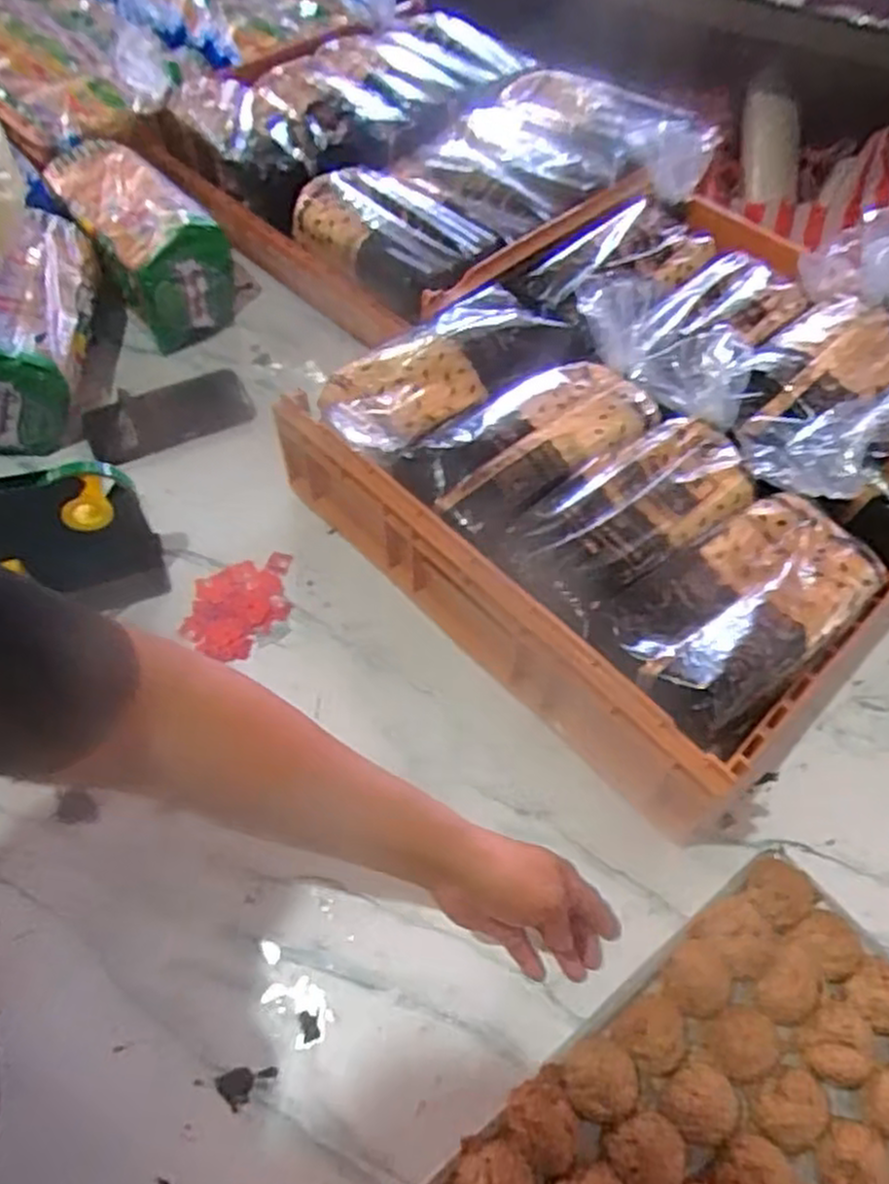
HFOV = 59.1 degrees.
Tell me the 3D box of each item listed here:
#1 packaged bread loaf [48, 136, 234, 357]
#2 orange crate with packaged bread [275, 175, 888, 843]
[{"bbox_3d":[-0.359,-0.406,0.918,0.128,0.124,0.275,-30,61,-21],"label":"packaged bread loaf"},{"bbox_3d":[0.197,-0.154,0.714,0.515,0.165,0.487,-39,65,-25],"label":"orange crate with packaged bread"}]

